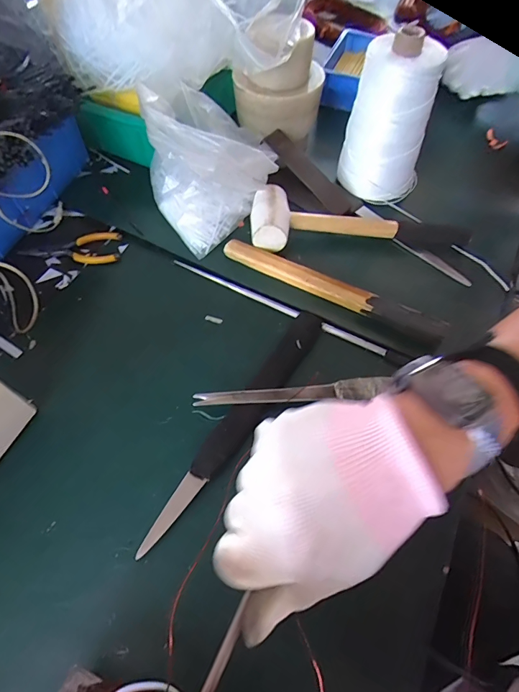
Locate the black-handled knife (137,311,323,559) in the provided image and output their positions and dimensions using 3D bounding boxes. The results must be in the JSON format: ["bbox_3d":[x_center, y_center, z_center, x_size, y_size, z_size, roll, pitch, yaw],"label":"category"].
[{"bbox_3d":[-0.014,0.066,0.375,0.031,0.021,0.268,29,63,14],"label":"black-handled knife"}]

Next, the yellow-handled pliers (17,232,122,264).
[{"bbox_3d":[-0.228,-0.116,0.481,0.117,0.009,0.044,-4,60,-4],"label":"yellow-handled pliers"}]

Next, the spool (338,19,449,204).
[{"bbox_3d":[0.154,-0.266,0.465,0.085,0.167,0.079,1,60,-1],"label":"spool"}]

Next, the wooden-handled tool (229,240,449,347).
[{"bbox_3d":[0.077,-0.064,0.442,0.252,0.022,0.024,26,62,13],"label":"wooden-handled tool"}]

